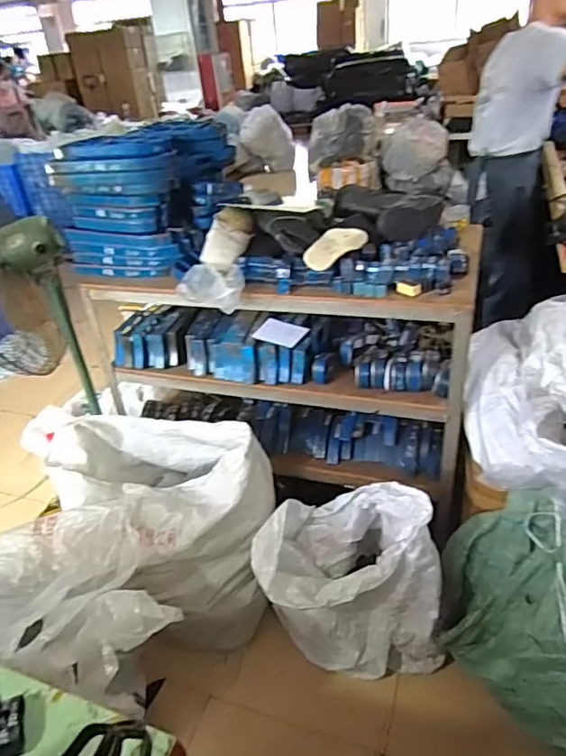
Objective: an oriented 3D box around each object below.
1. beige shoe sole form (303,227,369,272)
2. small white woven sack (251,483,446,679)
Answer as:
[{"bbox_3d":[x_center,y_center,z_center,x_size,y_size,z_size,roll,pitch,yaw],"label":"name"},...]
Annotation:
[{"bbox_3d":[0.132,-0.346,1.405,0.087,0.018,0.251,41,50,13],"label":"beige shoe sole form"},{"bbox_3d":[0.176,0.514,1.480,0.492,0.585,0.298,0,37,4],"label":"small white woven sack"}]

